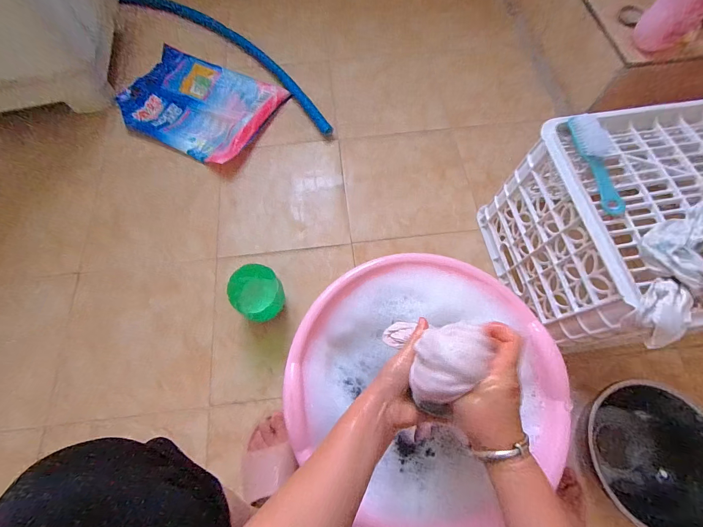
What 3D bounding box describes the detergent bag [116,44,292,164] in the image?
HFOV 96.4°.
[{"bbox_3d":[-0.408,-0.422,0.828,0.402,0.030,0.279,26,70,12],"label":"detergent bag"}]

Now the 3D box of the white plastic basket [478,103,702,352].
[{"bbox_3d":[0.543,-0.063,0.535,0.476,0.266,0.325,-11,68,-3],"label":"white plastic basket"}]

